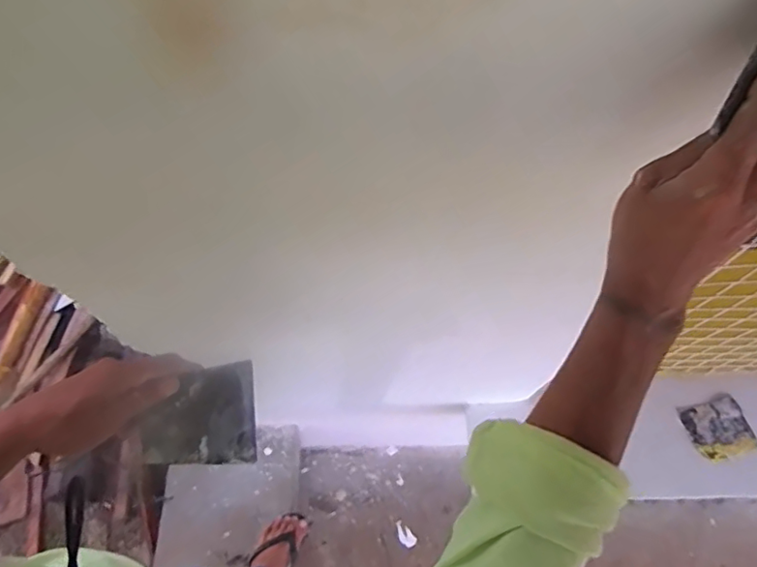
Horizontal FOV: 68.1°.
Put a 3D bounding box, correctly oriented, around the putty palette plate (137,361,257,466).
[{"bbox_3d":[-0.161,0.119,0.501,0.095,0.006,0.091,-3,97,-14],"label":"putty palette plate"}]

